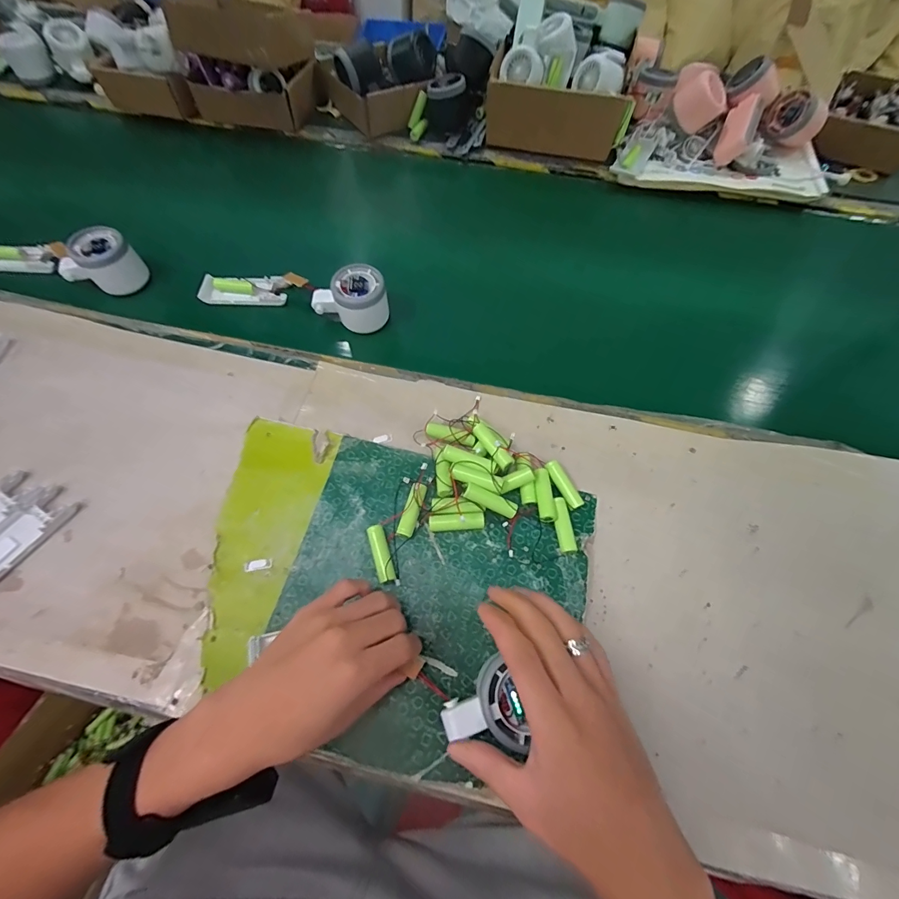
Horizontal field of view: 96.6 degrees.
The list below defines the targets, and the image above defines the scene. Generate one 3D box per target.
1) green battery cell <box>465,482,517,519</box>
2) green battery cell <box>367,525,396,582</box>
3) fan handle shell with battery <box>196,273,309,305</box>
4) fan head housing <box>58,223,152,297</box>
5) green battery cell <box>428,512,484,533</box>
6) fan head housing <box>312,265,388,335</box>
[{"bbox_3d":[0.036,0.045,0.350,0.048,0.010,0.014,26,66,-3],"label":"green battery cell"},{"bbox_3d":[-0.059,0.090,0.346,0.014,0.015,0.050,-17,65,-9],"label":"green battery cell"},{"bbox_3d":[-0.239,-0.199,0.491,0.130,0.028,0.035,1,64,0],"label":"fan handle shell with battery"},{"bbox_3d":[-0.425,-0.226,0.489,0.078,0.060,0.056,-42,71,-18],"label":"fan head housing"},{"bbox_3d":[0.007,0.065,0.355,0.049,0.012,0.012,-4,64,-2],"label":"green battery cell"},{"bbox_3d":[-0.115,-0.171,0.463,0.085,0.052,0.053,-13,65,-7],"label":"fan head housing"}]

